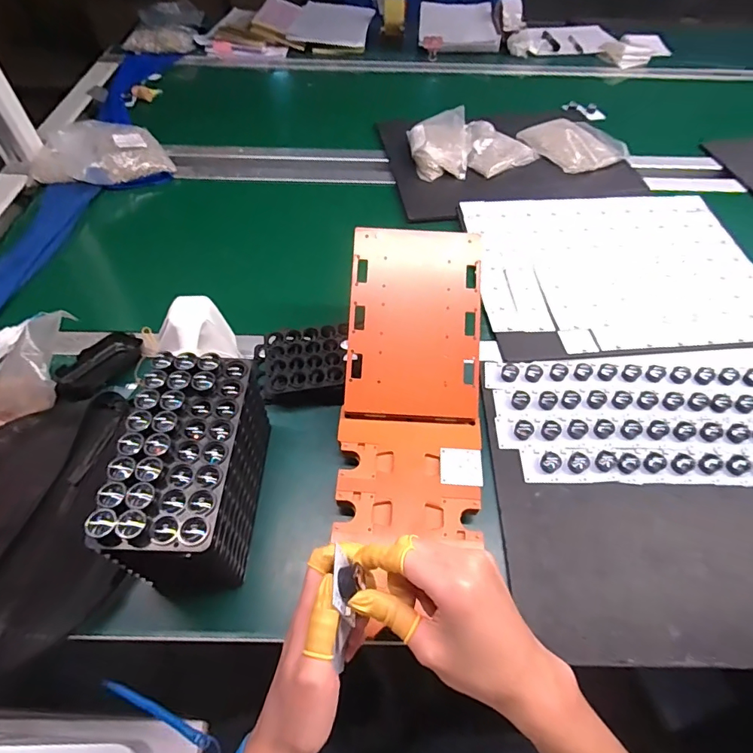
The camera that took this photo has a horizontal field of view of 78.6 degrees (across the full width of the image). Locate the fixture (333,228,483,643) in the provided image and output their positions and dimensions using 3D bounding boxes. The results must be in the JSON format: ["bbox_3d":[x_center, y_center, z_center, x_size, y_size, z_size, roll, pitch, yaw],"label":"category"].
[{"bbox_3d":[0.043,0.010,0.547,0.162,0.047,0.393,3,77,2],"label":"fixture"}]

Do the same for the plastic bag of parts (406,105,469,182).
[{"bbox_3d":[0.127,-0.472,0.939,0.118,0.059,0.175,3,55,2],"label":"plastic bag of parts"}]

